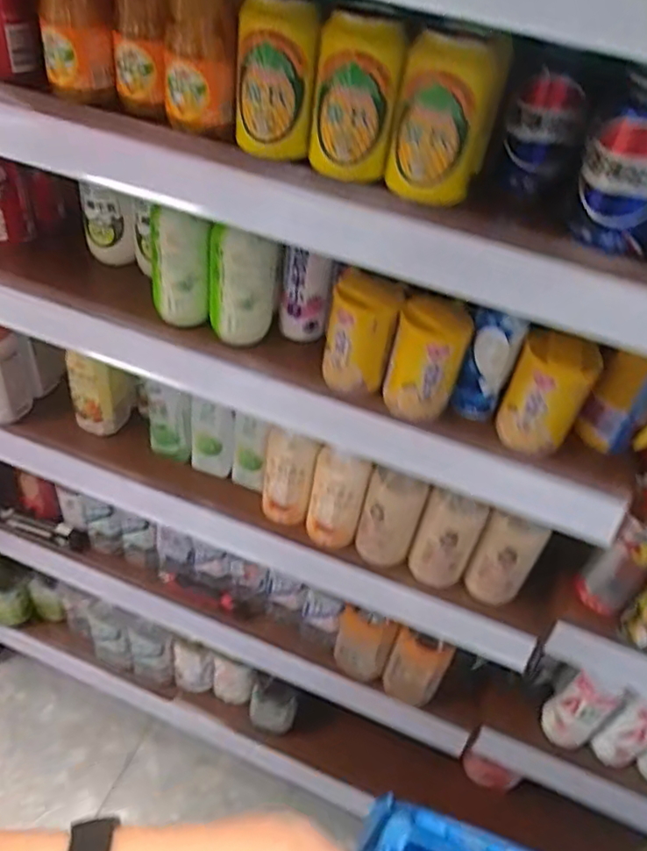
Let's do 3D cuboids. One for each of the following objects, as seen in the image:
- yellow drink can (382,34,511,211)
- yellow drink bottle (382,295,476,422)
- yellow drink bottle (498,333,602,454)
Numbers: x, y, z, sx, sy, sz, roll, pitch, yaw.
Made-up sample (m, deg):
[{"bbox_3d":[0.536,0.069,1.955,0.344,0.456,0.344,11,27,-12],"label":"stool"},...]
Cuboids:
[{"bbox_3d":[0.089,-0.221,0.468,0.070,0.105,0.074,12,44,7],"label":"yellow drink can"},{"bbox_3d":[0.096,-0.062,0.601,0.065,0.101,0.054,12,44,7],"label":"yellow drink bottle"},{"bbox_3d":[0.200,-0.028,0.576,0.065,0.114,0.045,23,47,18],"label":"yellow drink bottle"}]

